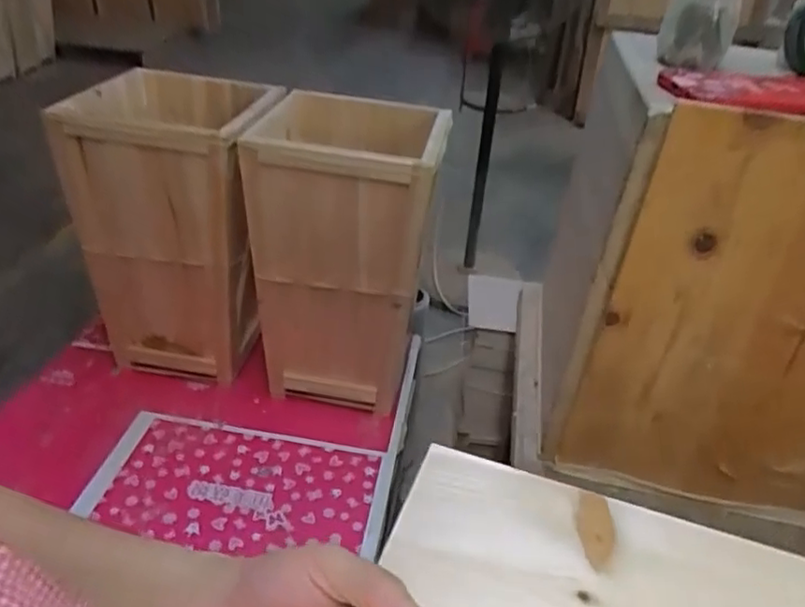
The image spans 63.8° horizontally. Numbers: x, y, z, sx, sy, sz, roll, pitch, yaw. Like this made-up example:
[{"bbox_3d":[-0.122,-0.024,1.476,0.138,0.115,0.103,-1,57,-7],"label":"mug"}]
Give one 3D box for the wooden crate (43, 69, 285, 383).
[{"bbox_3d":[-0.351,-0.112,1.042,0.264,0.427,0.272,5,32,0],"label":"wooden crate"}]

